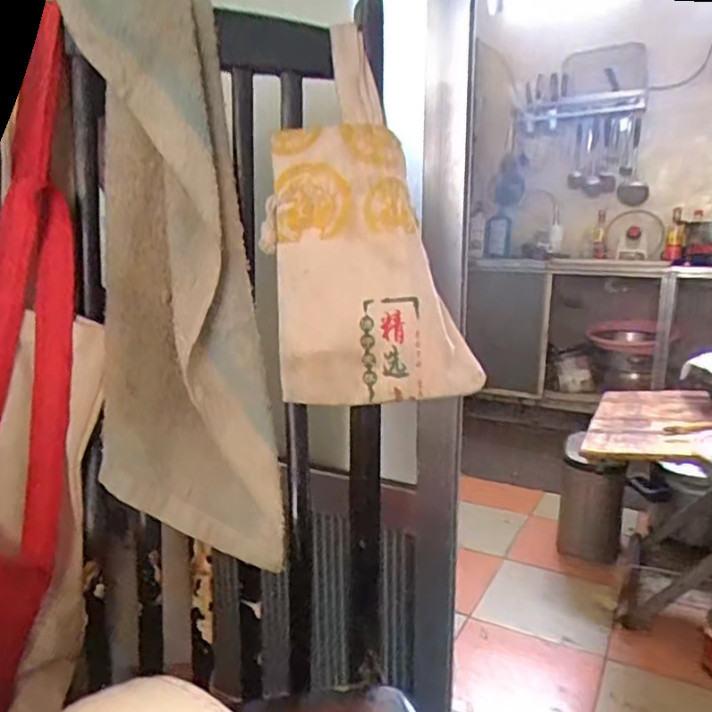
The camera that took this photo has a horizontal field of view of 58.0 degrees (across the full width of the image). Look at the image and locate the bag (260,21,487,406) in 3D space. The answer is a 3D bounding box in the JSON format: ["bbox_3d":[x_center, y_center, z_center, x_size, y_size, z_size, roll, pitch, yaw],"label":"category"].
[{"bbox_3d":[0.019,-0.108,0.563,0.190,0.281,0.071,-3,12,-15],"label":"bag"}]

